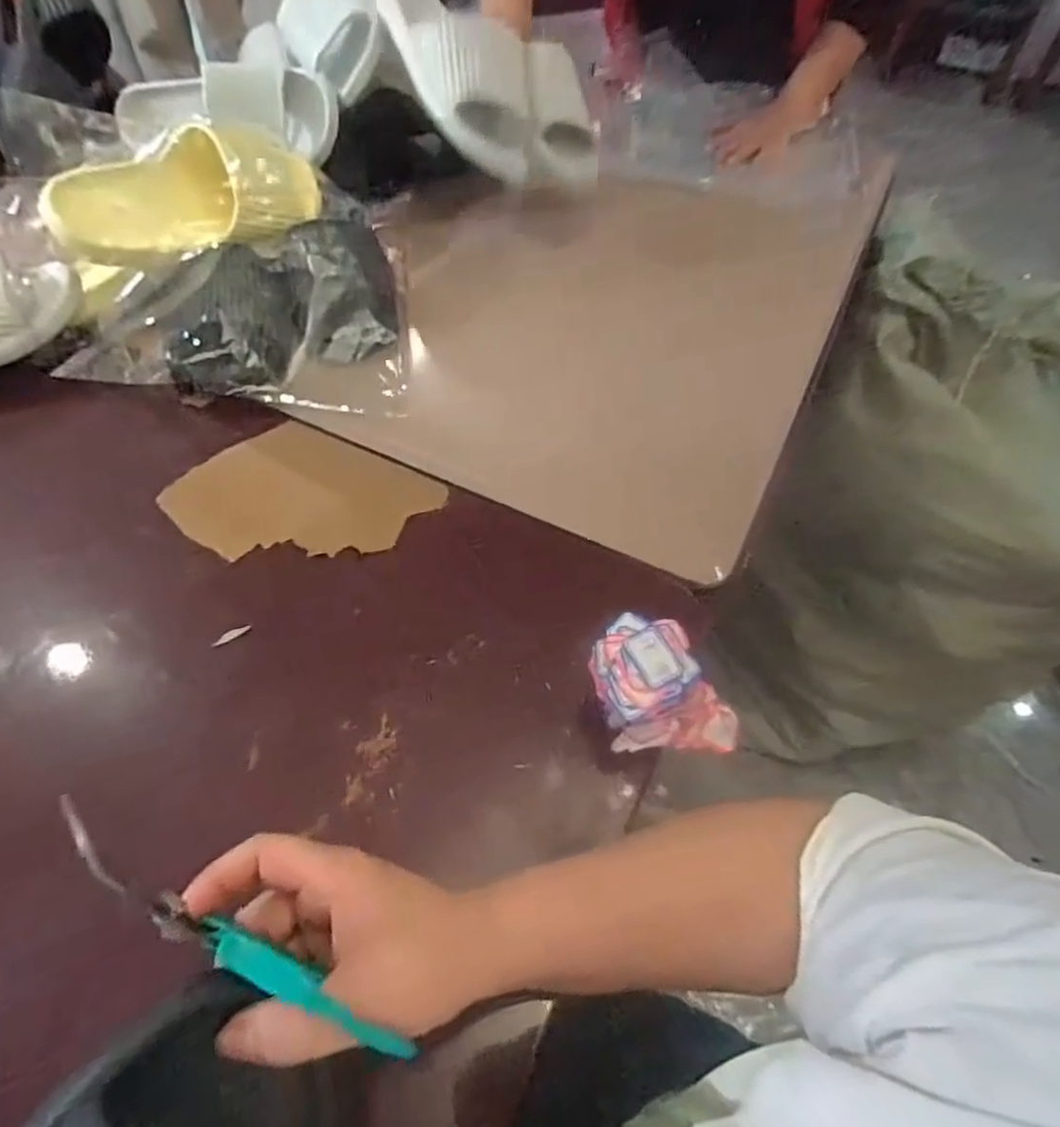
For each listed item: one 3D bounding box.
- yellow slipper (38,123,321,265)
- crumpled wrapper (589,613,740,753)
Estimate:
[{"bbox_3d":[-0.309,-0.338,0.608,0.241,0.066,0.118,-22,59,-17],"label":"yellow slipper"},{"bbox_3d":[0.084,0.071,0.409,0.092,0.044,0.078,0,55,-3],"label":"crumpled wrapper"}]

